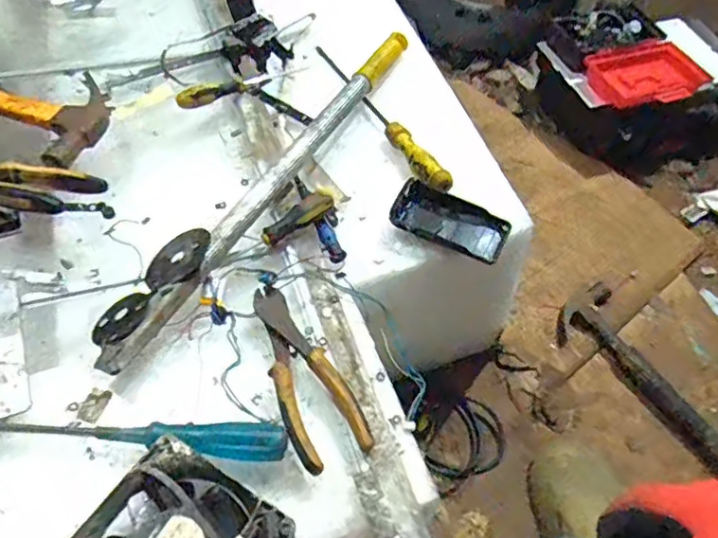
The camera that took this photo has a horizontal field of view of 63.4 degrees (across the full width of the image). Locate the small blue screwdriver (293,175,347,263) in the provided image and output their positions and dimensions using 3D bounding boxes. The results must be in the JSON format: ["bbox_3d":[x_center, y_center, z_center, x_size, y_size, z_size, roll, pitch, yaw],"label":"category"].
[{"bbox_3d":[-0.046,-0.057,0.615,0.019,0.014,0.126,-19,59,-18],"label":"small blue screwdriver"}]

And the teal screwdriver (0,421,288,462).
[{"bbox_3d":[-0.179,0.130,0.442,0.244,0.028,0.028,3,54,-3],"label":"teal screwdriver"}]

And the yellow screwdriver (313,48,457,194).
[{"bbox_3d":[0.018,-0.192,0.687,0.023,0.020,0.295,-23,60,-20],"label":"yellow screwdriver"}]

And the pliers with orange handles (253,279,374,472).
[{"bbox_3d":[-0.050,0.082,0.489,0.059,0.013,0.171,-20,59,-19],"label":"pliers with orange handles"}]

